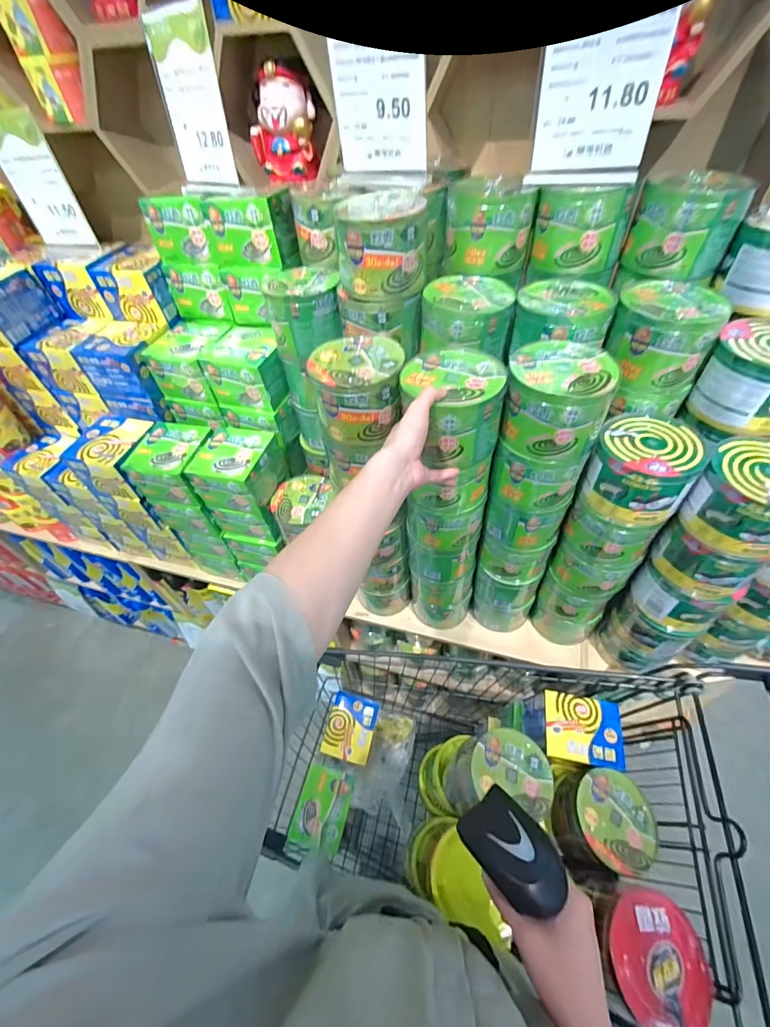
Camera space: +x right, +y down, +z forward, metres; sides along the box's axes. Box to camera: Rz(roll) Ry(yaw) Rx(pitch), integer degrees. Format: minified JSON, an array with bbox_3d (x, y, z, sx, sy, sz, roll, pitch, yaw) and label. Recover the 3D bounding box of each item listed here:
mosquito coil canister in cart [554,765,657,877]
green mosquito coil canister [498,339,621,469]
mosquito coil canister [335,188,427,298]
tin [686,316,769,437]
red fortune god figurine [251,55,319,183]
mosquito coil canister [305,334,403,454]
[{"bbox_3d":[0.367,0.522,0.695,0.144,0.116,0.136,8,53,-11],"label":"mosquito coil canister in cart"},{"bbox_3d":[0.229,-0.149,0.554,0.134,0.117,0.112,18,53,20],"label":"green mosquito coil canister"},{"bbox_3d":[-0.007,-0.409,0.615,0.129,0.107,0.158,-5,49,1],"label":"mosquito coil canister"},{"bbox_3d":[0.520,-0.187,0.570,0.131,0.117,0.106,32,59,29],"label":"tin"},{"bbox_3d":[-0.204,-0.807,0.851,0.127,0.163,0.094,-2,49,4],"label":"red fortune god figurine"},{"bbox_3d":[-0.038,-0.179,0.594,0.130,0.106,0.125,-2,49,4],"label":"mosquito coil canister"}]

